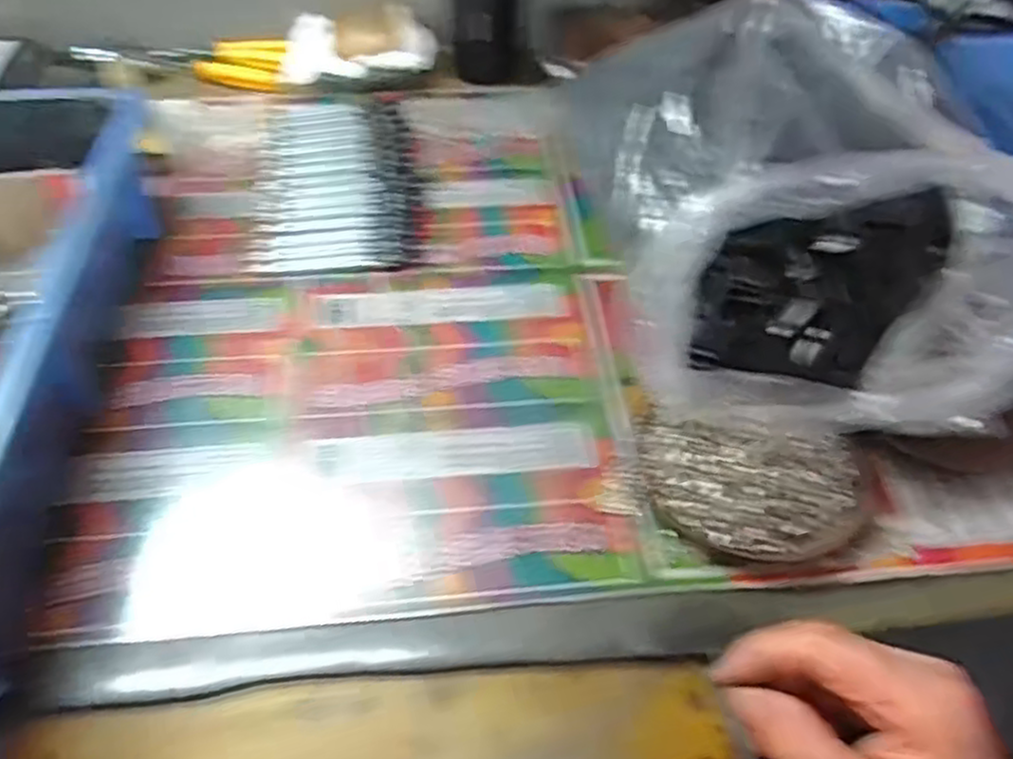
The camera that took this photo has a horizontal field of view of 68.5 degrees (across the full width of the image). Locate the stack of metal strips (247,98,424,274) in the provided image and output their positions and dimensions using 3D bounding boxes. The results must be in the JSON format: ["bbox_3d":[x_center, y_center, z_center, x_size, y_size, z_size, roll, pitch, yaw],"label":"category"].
[{"bbox_3d":[-0.124,-0.151,0.548,0.115,0.006,0.207,-7,51,-6],"label":"stack of metal strips"}]

